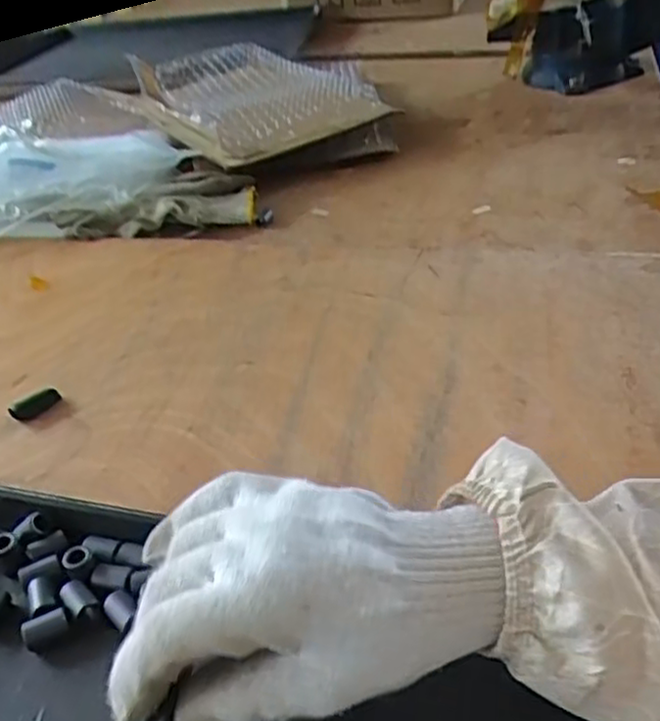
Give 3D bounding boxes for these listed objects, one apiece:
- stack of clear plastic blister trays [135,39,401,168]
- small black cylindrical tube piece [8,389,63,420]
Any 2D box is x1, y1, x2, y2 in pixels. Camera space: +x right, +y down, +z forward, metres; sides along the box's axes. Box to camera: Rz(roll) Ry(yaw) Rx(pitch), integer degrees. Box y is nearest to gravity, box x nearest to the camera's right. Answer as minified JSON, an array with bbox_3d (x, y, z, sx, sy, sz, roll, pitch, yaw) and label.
[{"bbox_3d":[-0.091,-0.374,0.964,0.267,0.054,0.370,-23,39,-22],"label":"stack of clear plastic blister trays"},{"bbox_3d":[-0.203,0.030,0.488,0.034,0.011,0.014,-33,43,-32],"label":"small black cylindrical tube piece"}]

